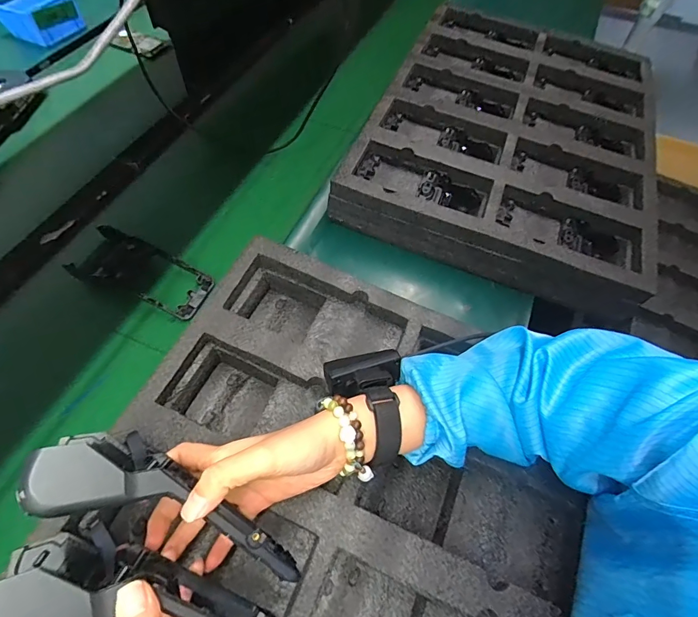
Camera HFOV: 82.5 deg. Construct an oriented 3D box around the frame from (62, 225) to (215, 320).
[{"bbox_3d":[-0.278,-0.050,0.537,0.176,0.043,0.074,22,61,9],"label":"frame"}]

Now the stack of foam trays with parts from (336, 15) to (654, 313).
[{"bbox_3d":[0.286,-0.314,0.699,0.432,0.091,0.616,20,61,9],"label":"stack of foam trays with parts"}]

